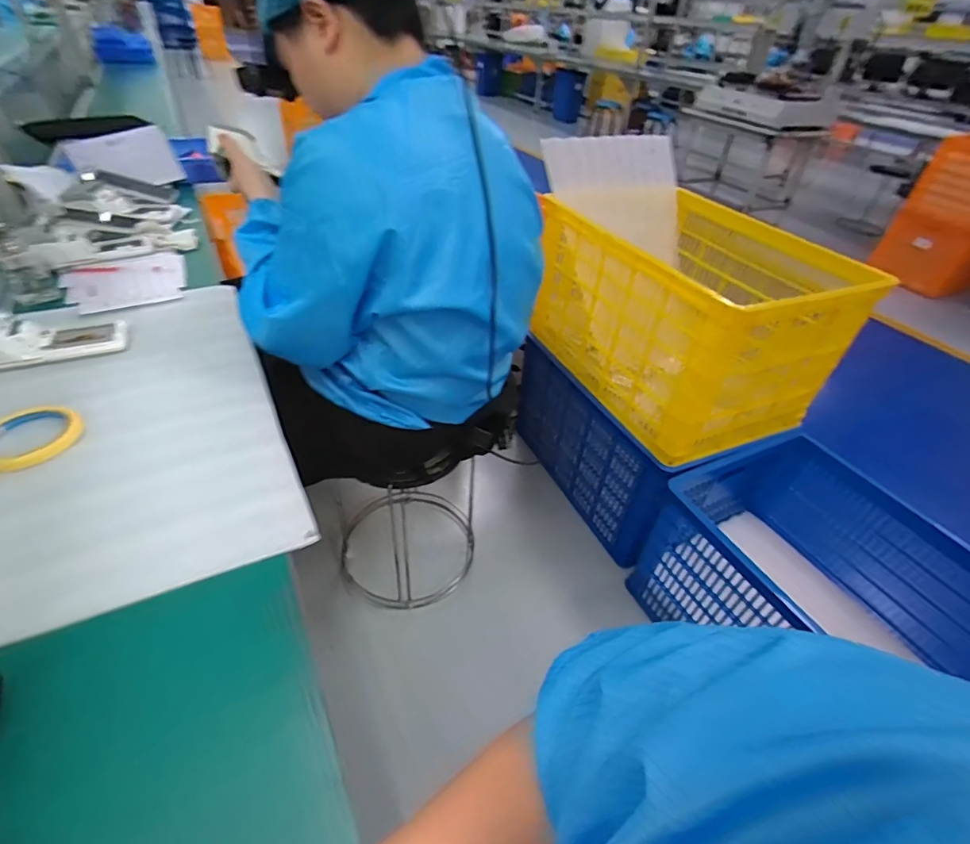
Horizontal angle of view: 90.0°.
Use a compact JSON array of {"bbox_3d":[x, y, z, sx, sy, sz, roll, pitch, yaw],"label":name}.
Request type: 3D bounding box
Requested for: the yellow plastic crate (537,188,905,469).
[{"bbox_3d":[0.507,-0.282,1.264,0.536,0.416,0.627,-15,45,-23],"label":"yellow plastic crate"}]

